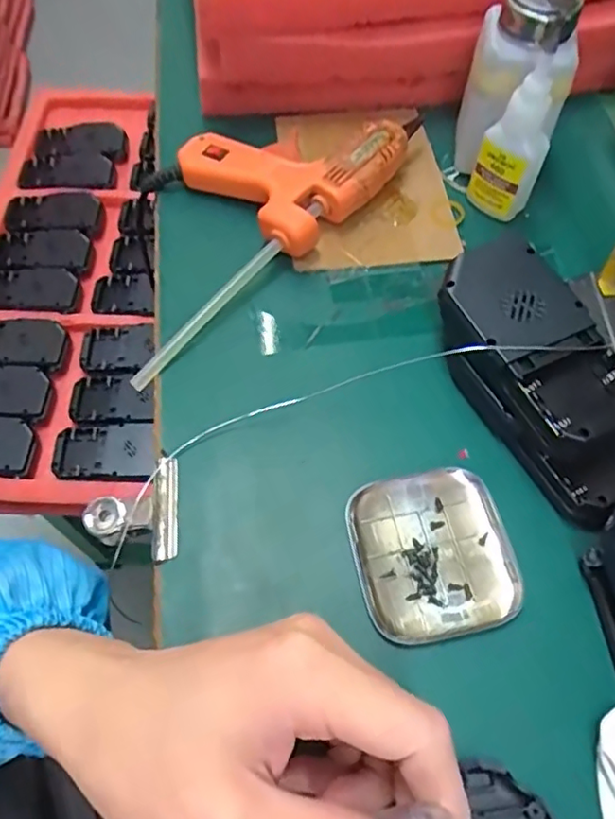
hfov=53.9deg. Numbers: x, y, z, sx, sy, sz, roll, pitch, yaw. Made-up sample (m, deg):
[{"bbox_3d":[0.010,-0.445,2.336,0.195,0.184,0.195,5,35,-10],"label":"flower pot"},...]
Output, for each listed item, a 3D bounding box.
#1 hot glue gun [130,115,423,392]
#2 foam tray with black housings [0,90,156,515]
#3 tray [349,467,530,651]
[{"bbox_3d":[-0.043,-0.130,0.362,0.236,0.035,0.113,-41,69,-20],"label":"hot glue gun"},{"bbox_3d":[-0.298,-0.185,0.715,0.233,0.064,0.650,-6,61,-3],"label":"foam tray with black housings"},{"bbox_3d":[0.057,0.064,0.274,0.070,0.010,0.074,-13,62,-7],"label":"tray"}]

